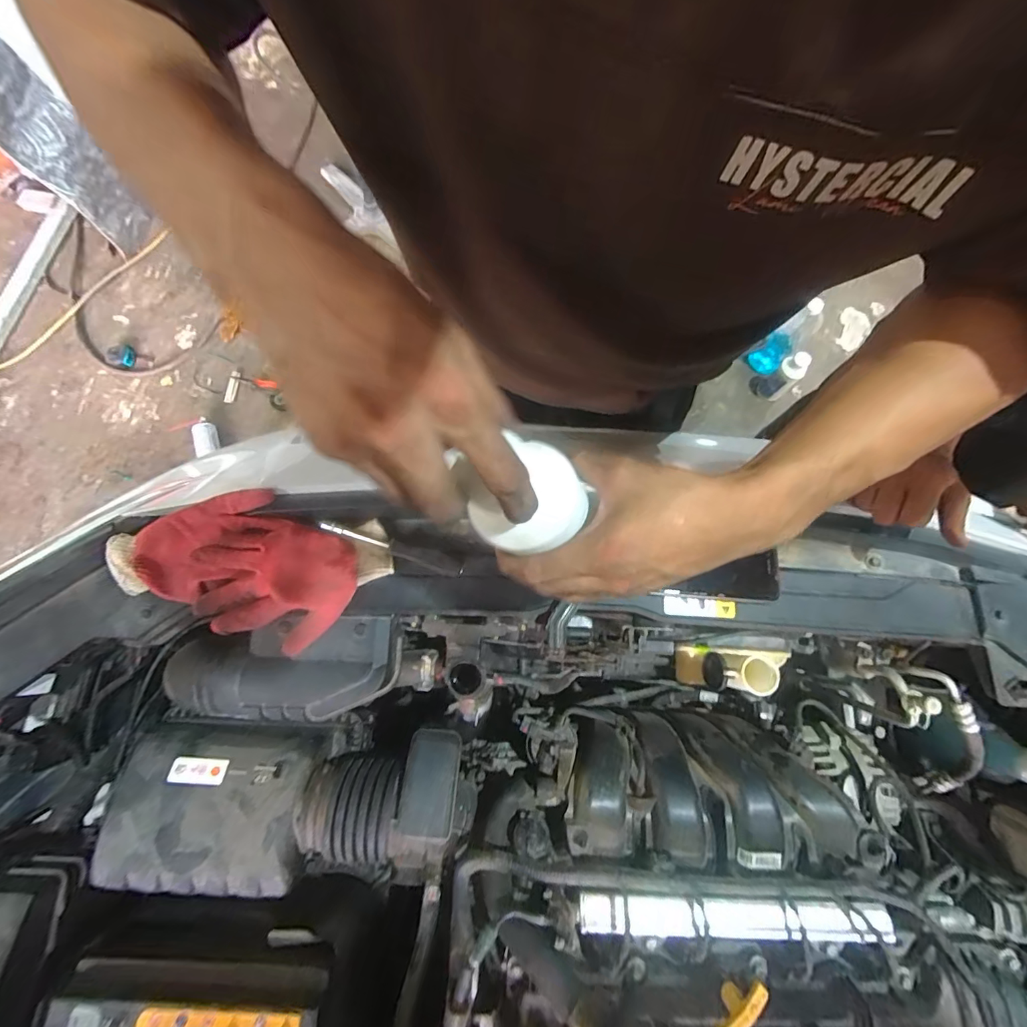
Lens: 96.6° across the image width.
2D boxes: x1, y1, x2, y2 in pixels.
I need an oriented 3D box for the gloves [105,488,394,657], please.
[{"bbox_3d":[-0.278,0.052,0.483,0.276,0.042,0.149,13,76,3],"label":"gloves"}]

